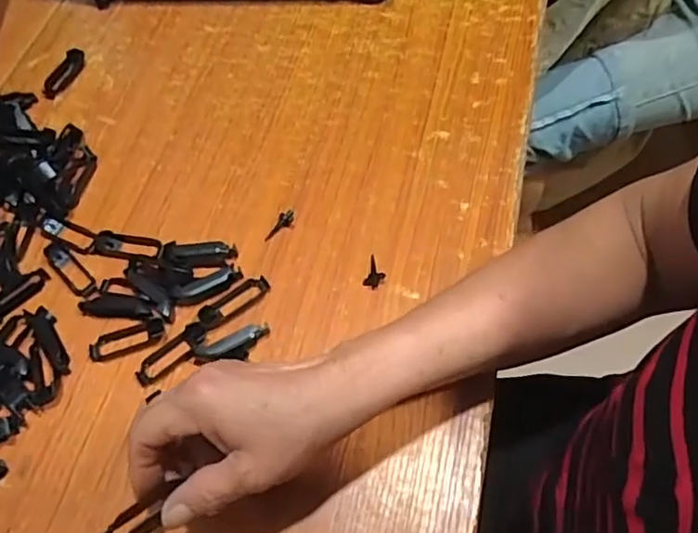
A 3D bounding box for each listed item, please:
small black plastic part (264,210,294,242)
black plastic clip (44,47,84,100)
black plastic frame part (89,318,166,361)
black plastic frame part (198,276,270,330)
[{"bbox_3d":[-0.056,-0.032,0.490,0.016,0.005,0.033,40,82,23],"label":"small black plastic part"},{"bbox_3d":[-0.279,-0.190,0.591,0.015,0.015,0.058,23,64,16],"label":"black plastic clip"},{"bbox_3d":[-0.164,0.054,0.446,0.056,0.006,0.018,-17,61,-6],"label":"black plastic frame part"},{"bbox_3d":[-0.086,0.026,0.456,0.058,0.006,0.019,-33,64,-15],"label":"black plastic frame part"}]

